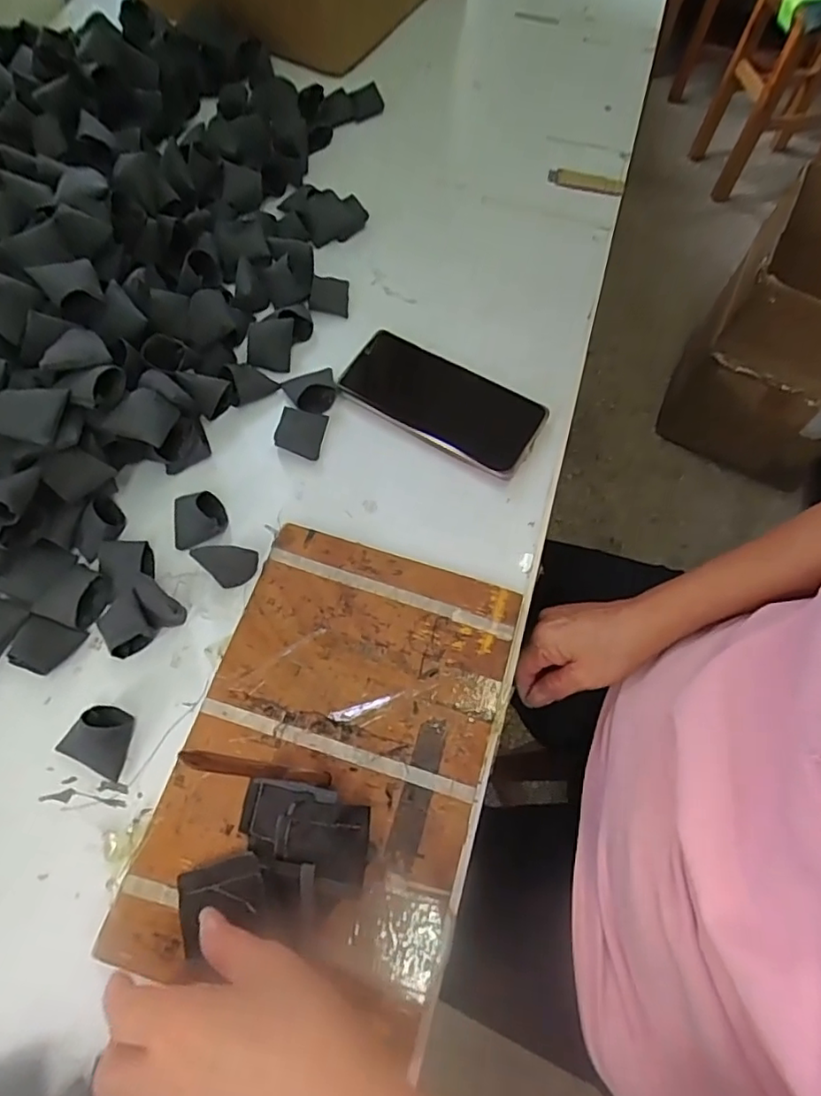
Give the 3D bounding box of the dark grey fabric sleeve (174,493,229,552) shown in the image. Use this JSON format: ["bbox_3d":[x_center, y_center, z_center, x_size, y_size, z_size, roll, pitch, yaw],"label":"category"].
[{"bbox_3d":[-0.152,-0.023,0.413,0.038,0.028,0.039,-8,66,-4],"label":"dark grey fabric sleeve"}]

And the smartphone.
[{"bbox_3d":[0.024,-0.119,0.465,0.161,0.010,0.075,29,69,12],"label":"smartphone"}]

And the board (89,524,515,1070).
[{"bbox_3d":[-0.045,0.122,0.362,0.177,0.019,0.262,16,67,6],"label":"board"}]

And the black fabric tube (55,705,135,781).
[{"bbox_3d":[-0.191,0.114,0.353,0.040,0.031,0.036,23,68,9],"label":"black fabric tube"}]

